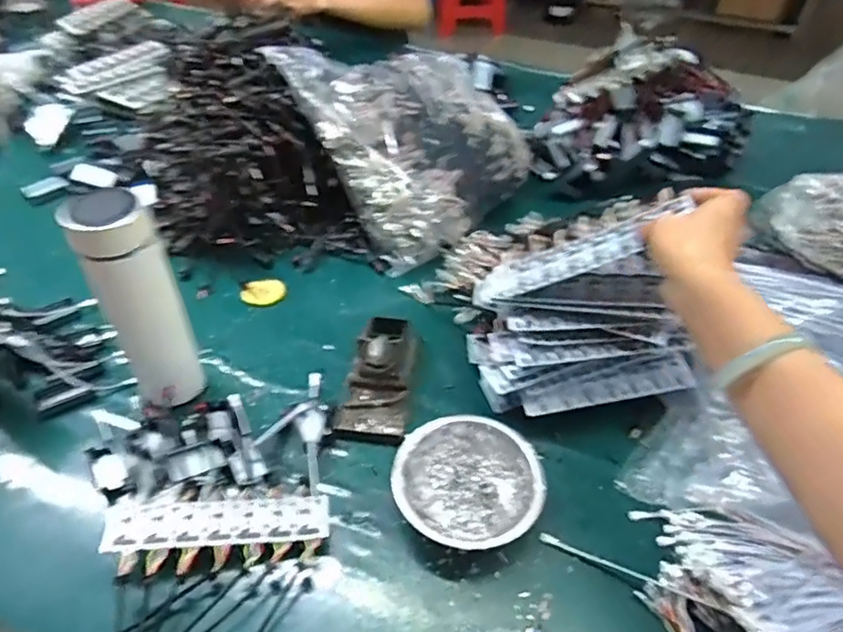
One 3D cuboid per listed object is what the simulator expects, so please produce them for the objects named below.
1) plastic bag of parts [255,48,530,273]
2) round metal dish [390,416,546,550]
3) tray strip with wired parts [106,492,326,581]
[{"bbox_3d":[-0.005,-0.256,0.829,0.298,0.183,0.263,-33,55,-30],"label":"plastic bag of parts"},{"bbox_3d":[0.039,0.154,0.536,0.130,0.041,0.119,1,45,-1],"label":"round metal dish"},{"bbox_3d":[-0.174,0.181,0.500,0.184,0.022,0.068,-2,45,-4],"label":"tray strip with wired parts"}]

